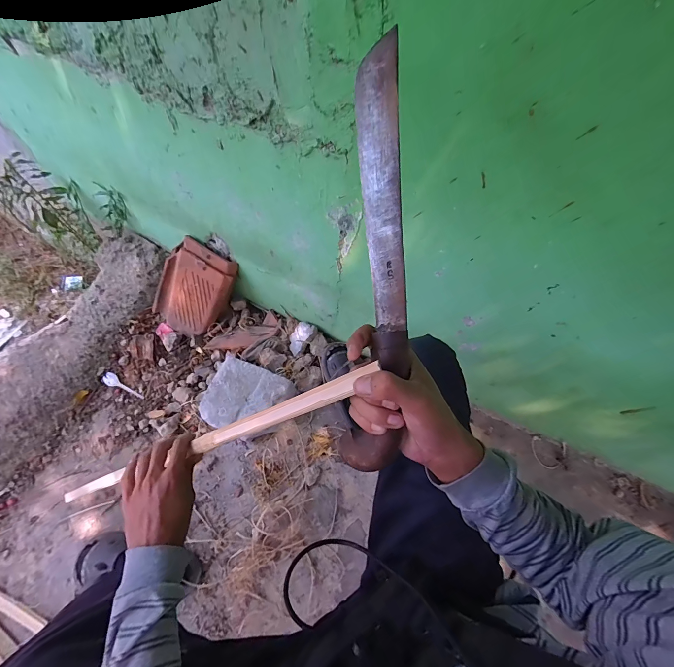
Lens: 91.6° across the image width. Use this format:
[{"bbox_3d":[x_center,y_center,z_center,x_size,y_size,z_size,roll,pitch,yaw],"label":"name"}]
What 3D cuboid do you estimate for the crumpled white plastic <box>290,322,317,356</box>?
[{"bbox_3d":[-0.117,0.014,1.044,0.077,0.062,0.101,30,63,13],"label":"crumpled white plastic"}]

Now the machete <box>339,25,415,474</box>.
[{"bbox_3d":[0.038,-0.074,0.312,0.054,0.031,0.398,0,89,-3],"label":"machete"}]

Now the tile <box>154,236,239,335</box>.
[{"bbox_3d":[-0.466,-0.140,1.055,0.216,0.336,0.056,38,29,-7],"label":"tile"}]

